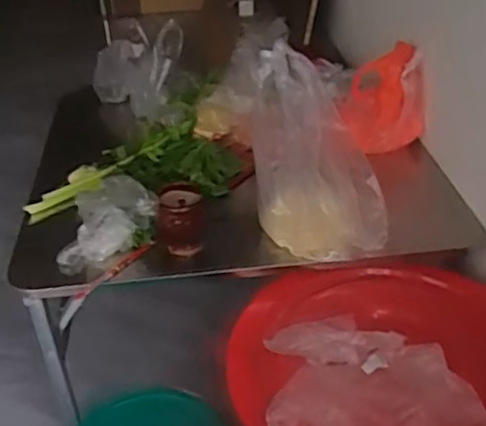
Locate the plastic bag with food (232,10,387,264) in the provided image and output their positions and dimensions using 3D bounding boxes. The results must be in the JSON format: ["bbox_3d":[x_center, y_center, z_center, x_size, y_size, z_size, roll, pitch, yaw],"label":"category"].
[{"bbox_3d":[0.120,-0.101,1.033,0.233,0.407,0.081,1,34,4],"label":"plastic bag with food"}]

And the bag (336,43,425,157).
[{"bbox_3d":[0.300,-0.239,1.380,0.187,0.218,0.065,6,35,10],"label":"bag"}]

